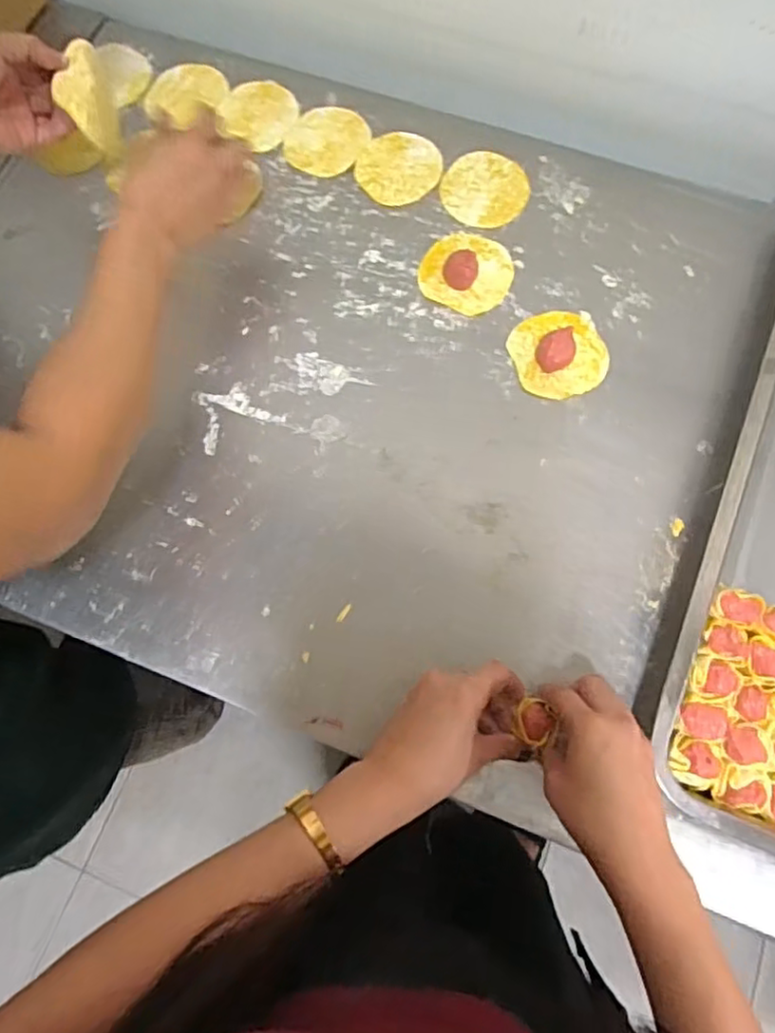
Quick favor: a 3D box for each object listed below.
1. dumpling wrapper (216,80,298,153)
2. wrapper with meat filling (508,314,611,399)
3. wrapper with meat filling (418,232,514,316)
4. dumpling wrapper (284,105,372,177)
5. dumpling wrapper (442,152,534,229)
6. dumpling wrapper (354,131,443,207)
[{"bbox_3d":[-0.132,-0.412,0.645,0.084,0.005,0.076,40,78,12],"label":"dumpling wrapper"},{"bbox_3d":[0.152,-0.148,0.553,0.079,0.018,0.082,0,73,1],"label":"wrapper with meat filling"},{"bbox_3d":[0.074,-0.229,0.578,0.082,0.017,0.079,0,73,1],"label":"wrapper with meat filling"},{"bbox_3d":[-0.061,-0.379,0.633,0.077,0.004,0.085,37,78,11],"label":"dumpling wrapper"},{"bbox_3d":[0.095,-0.318,0.613,0.081,0.004,0.084,0,73,1],"label":"dumpling wrapper"},{"bbox_3d":[0.011,-0.345,0.622,0.080,0.004,0.084,0,73,1],"label":"dumpling wrapper"}]

